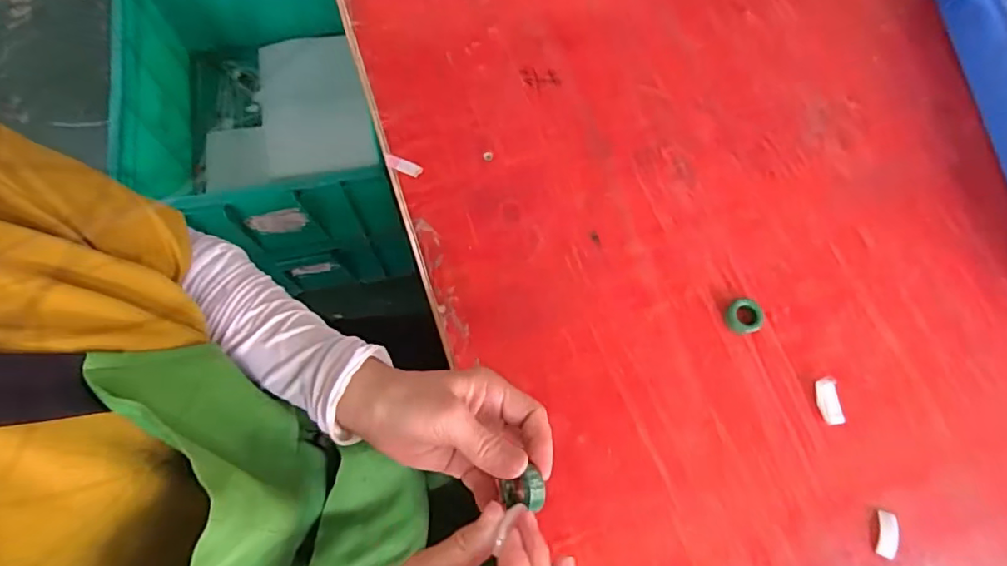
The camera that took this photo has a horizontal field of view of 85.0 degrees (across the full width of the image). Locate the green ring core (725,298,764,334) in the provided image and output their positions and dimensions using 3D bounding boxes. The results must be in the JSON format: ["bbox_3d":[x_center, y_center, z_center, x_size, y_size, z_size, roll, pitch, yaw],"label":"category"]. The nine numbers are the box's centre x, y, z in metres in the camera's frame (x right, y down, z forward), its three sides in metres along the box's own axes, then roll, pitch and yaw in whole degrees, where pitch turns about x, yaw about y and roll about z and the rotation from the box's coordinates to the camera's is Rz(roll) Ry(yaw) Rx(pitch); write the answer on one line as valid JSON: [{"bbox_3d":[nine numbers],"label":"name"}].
[{"bbox_3d":[0.215,0.030,0.491,0.031,0.012,0.030,1,70,-2],"label":"green ring core"}]

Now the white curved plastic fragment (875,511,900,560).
[{"bbox_3d":[0.305,0.200,0.436,0.015,0.004,0.034,17,70,3],"label":"white curved plastic fragment"}]

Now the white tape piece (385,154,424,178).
[{"bbox_3d":[-0.100,-0.115,0.541,0.038,0.007,0.011,20,70,4],"label":"white tape piece"}]

